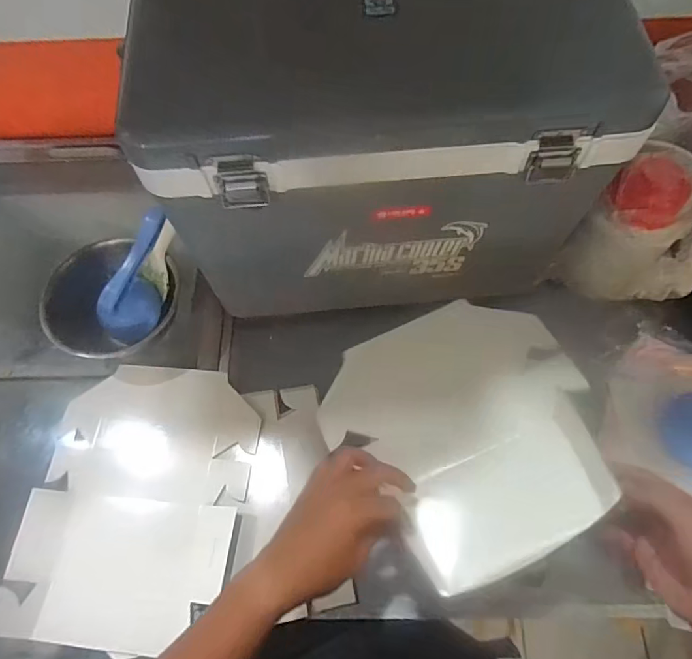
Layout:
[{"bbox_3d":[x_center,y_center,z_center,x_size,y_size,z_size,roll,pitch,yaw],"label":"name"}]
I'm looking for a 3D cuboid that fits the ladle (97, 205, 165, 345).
[{"bbox_3d":[-0.294,-0.076,0.743,0.078,0.026,0.188,26,84,-32],"label":"ladle"}]

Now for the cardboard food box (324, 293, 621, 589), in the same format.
[{"bbox_3d":[0.127,0.104,0.543,0.248,0.062,0.265,-25,67,-9],"label":"cardboard food box"}]

